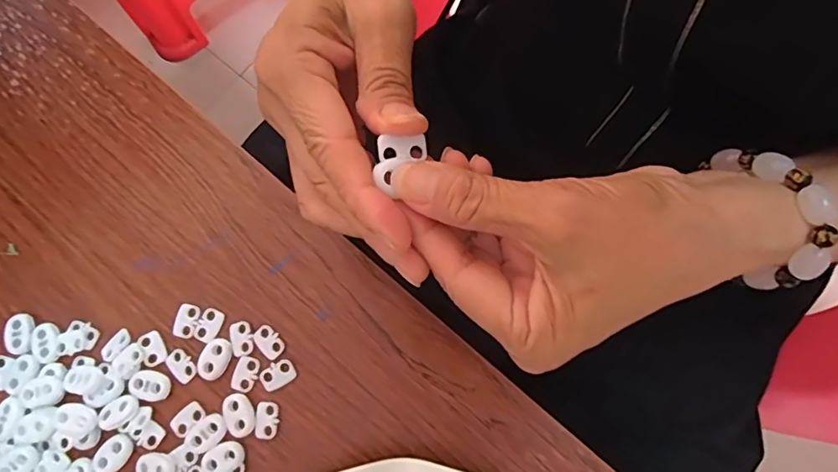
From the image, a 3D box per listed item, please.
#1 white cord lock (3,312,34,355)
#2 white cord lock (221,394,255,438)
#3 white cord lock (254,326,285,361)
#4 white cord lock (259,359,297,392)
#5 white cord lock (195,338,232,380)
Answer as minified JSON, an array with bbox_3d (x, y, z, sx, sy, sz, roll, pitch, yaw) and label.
[{"bbox_3d":[-0.227,0.056,0.294,0.015,0.006,0.022,-2,74,2],"label":"white cord lock"},{"bbox_3d":[-0.097,0.096,0.277,0.016,0.004,0.023,-17,74,-3],"label":"white cord lock"},{"bbox_3d":[-0.083,0.058,0.285,0.012,0.004,0.019,-41,77,-9],"label":"white cord lock"},{"bbox_3d":[-0.077,0.076,0.282,0.019,0.004,0.014,-38,76,-8],"label":"white cord lock"},{"bbox_3d":[-0.113,0.068,0.285,0.015,0.004,0.022,31,77,10],"label":"white cord lock"}]

